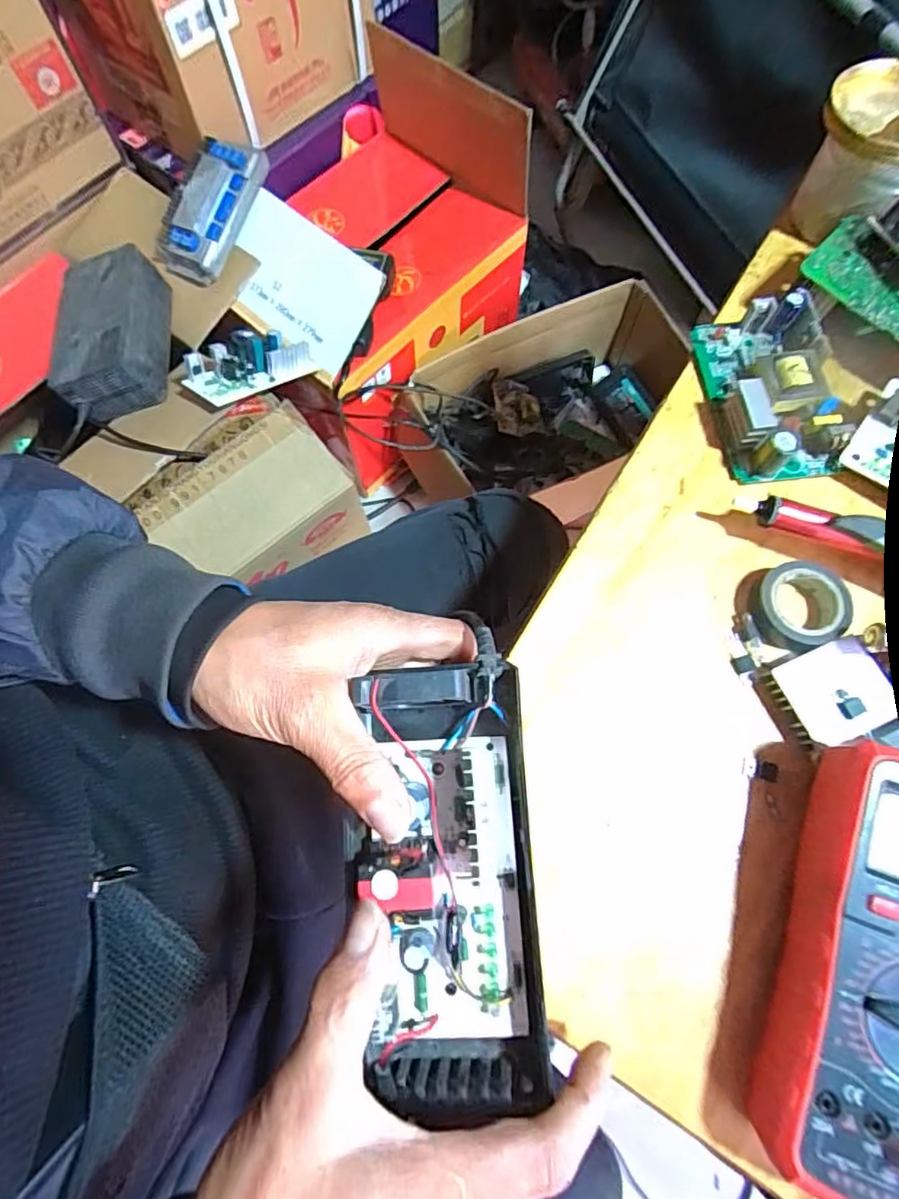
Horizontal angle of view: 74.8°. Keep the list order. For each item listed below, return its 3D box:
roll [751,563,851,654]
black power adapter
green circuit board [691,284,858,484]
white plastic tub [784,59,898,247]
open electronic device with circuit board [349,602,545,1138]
[{"bbox_3d":[0.198,0.005,0.337,0.049,0.022,0.047,0,71,1],"label":"roll"},{"bbox_3d":[-0.407,-0.320,0.708,0.116,0.068,0.203,-11,69,8],"label":"black power adapter"},{"bbox_3d":[0.209,-0.138,0.378,0.068,0.030,0.120,-7,71,-1],"label":"green circuit board"},{"bbox_3d":[0.295,-0.308,0.410,0.089,0.080,0.087,0,71,1],"label":"white plastic tub"},{"bbox_3d":[-0.002,0.118,0.263,0.080,0.051,0.187,-2,82,0],"label":"open electronic device with circuit board"}]

